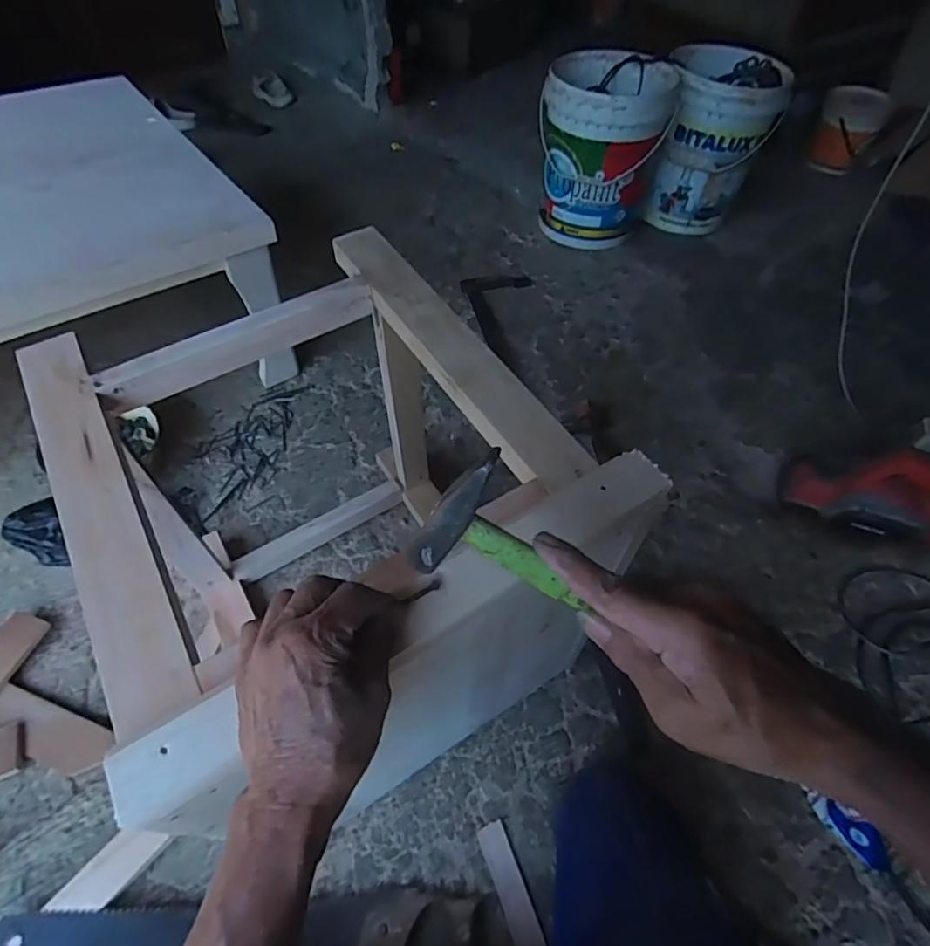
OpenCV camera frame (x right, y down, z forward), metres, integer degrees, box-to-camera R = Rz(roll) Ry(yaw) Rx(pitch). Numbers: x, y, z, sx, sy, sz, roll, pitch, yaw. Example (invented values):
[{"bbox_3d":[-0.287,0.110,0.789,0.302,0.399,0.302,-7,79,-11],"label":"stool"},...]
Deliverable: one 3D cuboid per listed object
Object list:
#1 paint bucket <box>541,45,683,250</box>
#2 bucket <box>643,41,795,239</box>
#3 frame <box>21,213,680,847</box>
[{"bbox_3d":[0.340,-0.815,1.453,0.307,0.371,0.287,15,54,7],"label":"paint bucket"},{"bbox_3d":[0.651,-0.883,1.501,0.273,0.408,0.261,2,54,-3],"label":"bucket"},{"bbox_3d":[-0.153,0.089,0.661,0.405,0.486,0.469,-29,61,-22],"label":"frame"}]

